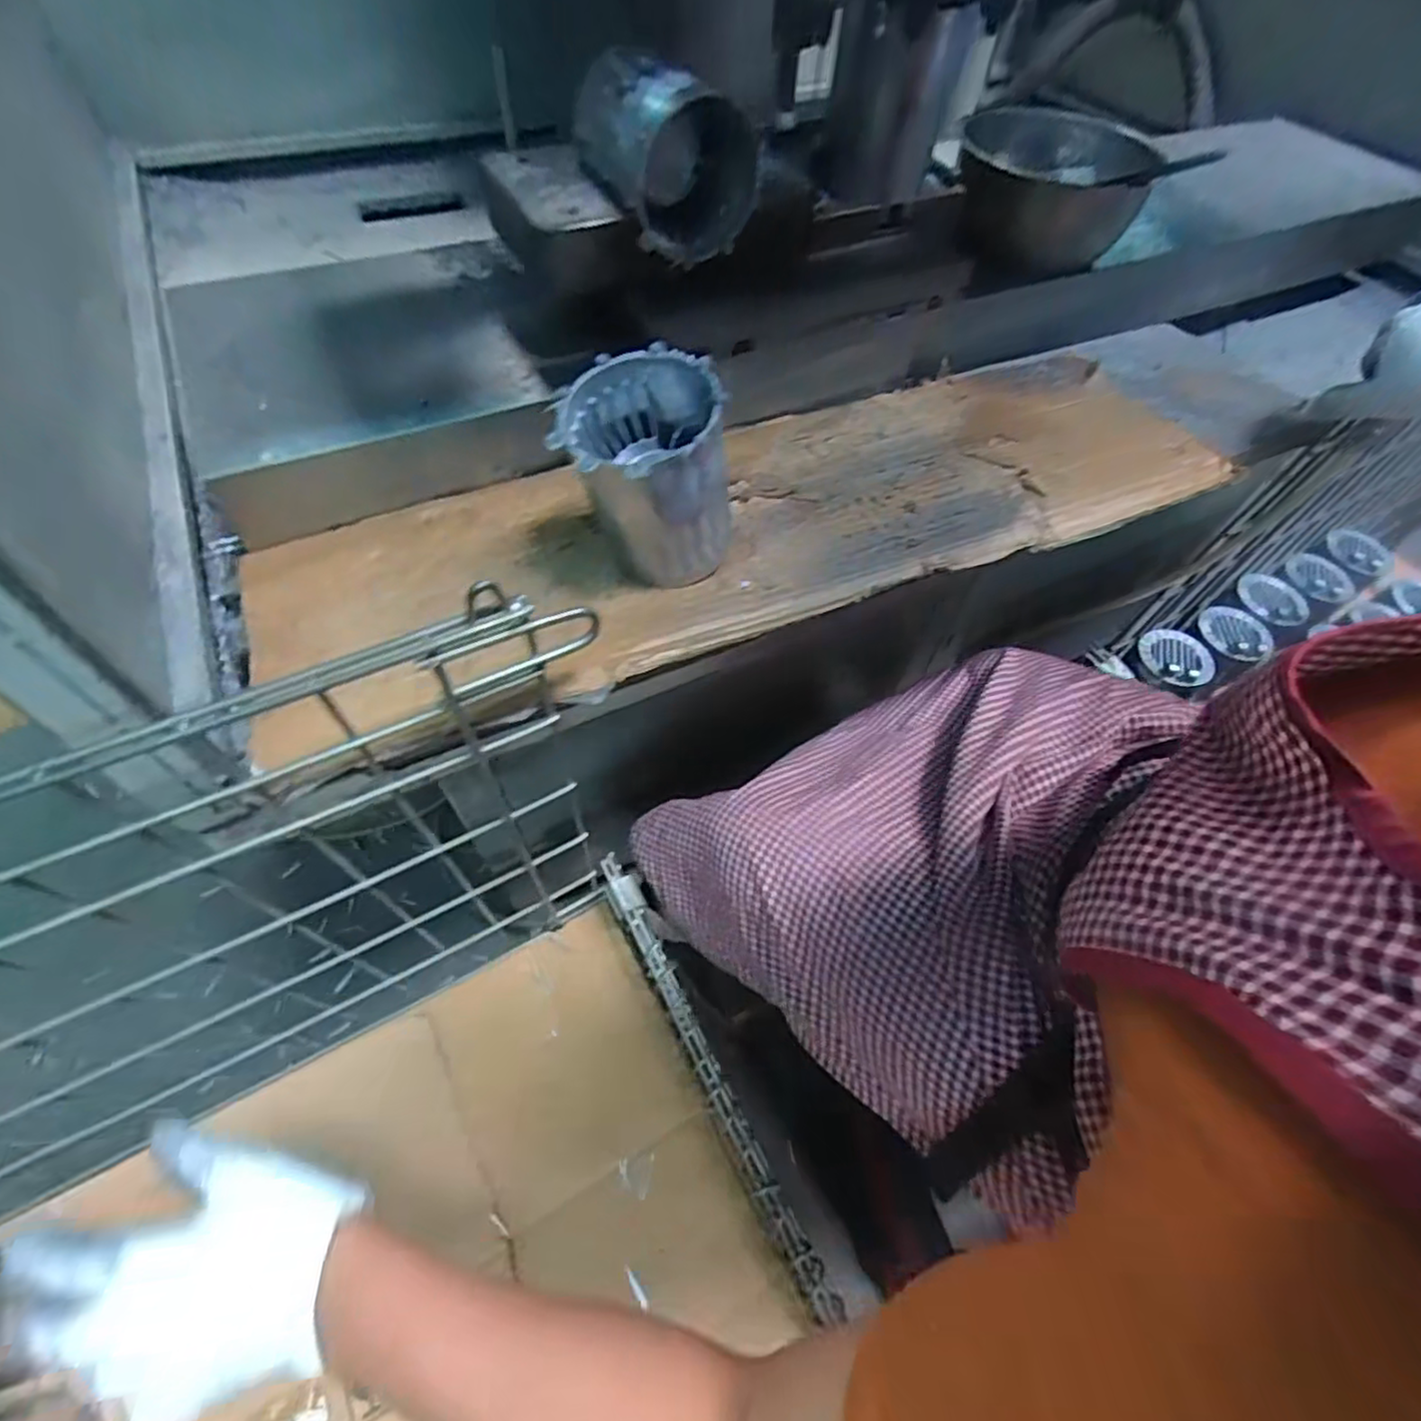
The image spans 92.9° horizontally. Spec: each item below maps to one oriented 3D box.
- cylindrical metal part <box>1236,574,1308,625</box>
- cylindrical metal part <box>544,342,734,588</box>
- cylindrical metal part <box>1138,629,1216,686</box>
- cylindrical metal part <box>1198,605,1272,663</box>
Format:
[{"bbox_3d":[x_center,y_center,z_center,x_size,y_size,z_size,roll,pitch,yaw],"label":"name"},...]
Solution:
[{"bbox_3d":[0.735,-0.143,0.879,0.080,0.015,0.082,2,57,-3],"label":"cylindrical metal part"},{"bbox_3d":[-0.040,-0.148,0.429,0.093,0.125,0.098,2,57,-3],"label":"cylindrical metal part"},{"bbox_3d":[0.570,-0.065,0.827,0.064,0.016,0.087,-37,67,-24],"label":"cylindrical metal part"},{"bbox_3d":[0.660,-0.092,0.844,0.078,0.022,0.076,2,57,-3],"label":"cylindrical metal part"}]

